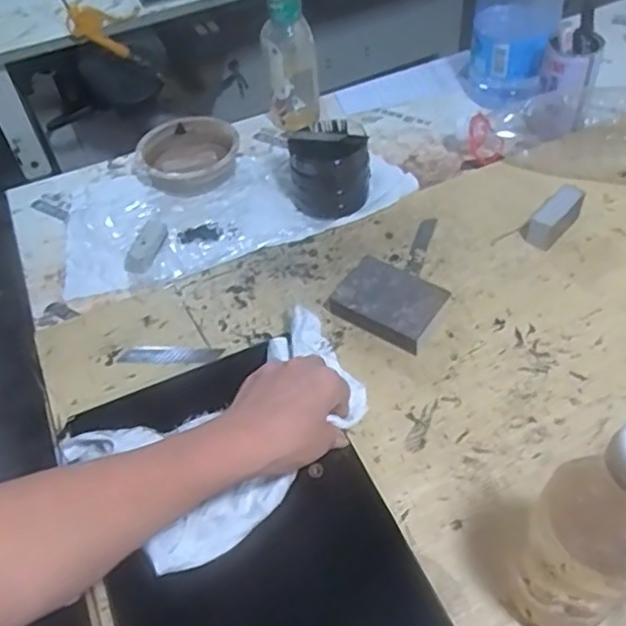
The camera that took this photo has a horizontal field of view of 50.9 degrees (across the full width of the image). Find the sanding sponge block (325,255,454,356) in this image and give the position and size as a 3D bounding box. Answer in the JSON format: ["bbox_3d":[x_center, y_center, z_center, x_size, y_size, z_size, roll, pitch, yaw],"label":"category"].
[{"bbox_3d":[0.072,-0.008,0.641,0.097,0.029,0.073,29,58,25],"label":"sanding sponge block"}]

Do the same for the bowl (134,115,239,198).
[{"bbox_3d":[-0.159,-0.205,0.846,0.129,0.031,0.125,-3,49,4],"label":"bowl"}]

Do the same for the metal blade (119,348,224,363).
[{"bbox_3d":[-0.138,0.041,0.641,0.101,0.004,0.016,-1,47,7],"label":"metal blade"}]

